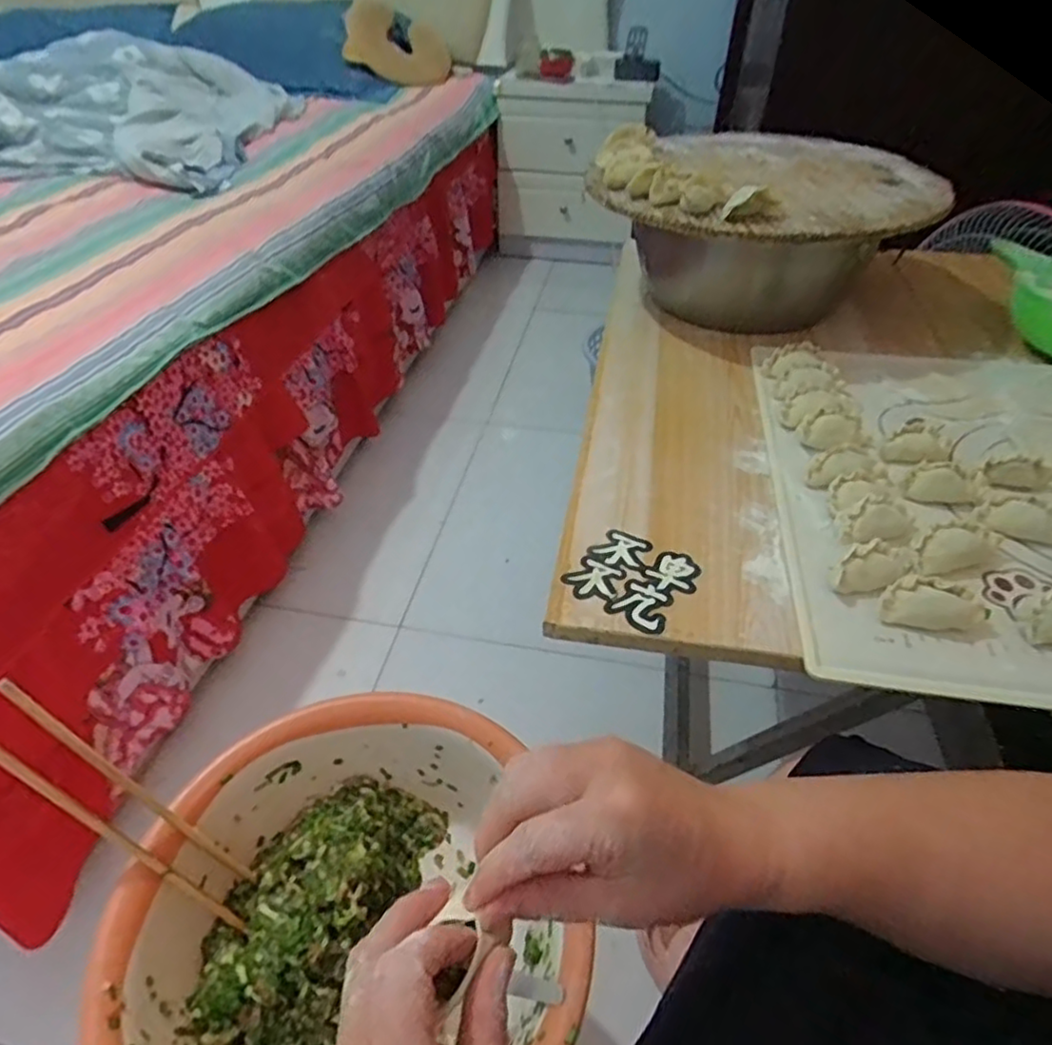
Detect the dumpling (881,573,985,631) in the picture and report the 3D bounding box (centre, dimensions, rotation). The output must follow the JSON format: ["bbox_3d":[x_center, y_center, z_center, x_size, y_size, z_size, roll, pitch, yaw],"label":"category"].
[{"bbox_3d":[0.249,0.050,0.401,0.056,0.019,0.027,5,44,5],"label":"dumpling"}]

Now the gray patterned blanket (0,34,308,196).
[{"bbox_3d":[-0.948,-0.900,1.379,0.826,0.128,0.818,2,43,1],"label":"gray patterned blanket"}]

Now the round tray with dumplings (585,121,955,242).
[{"bbox_3d":[0.250,-0.357,0.665,0.313,0.034,0.318,1,43,-1],"label":"round tray with dumplings"}]

